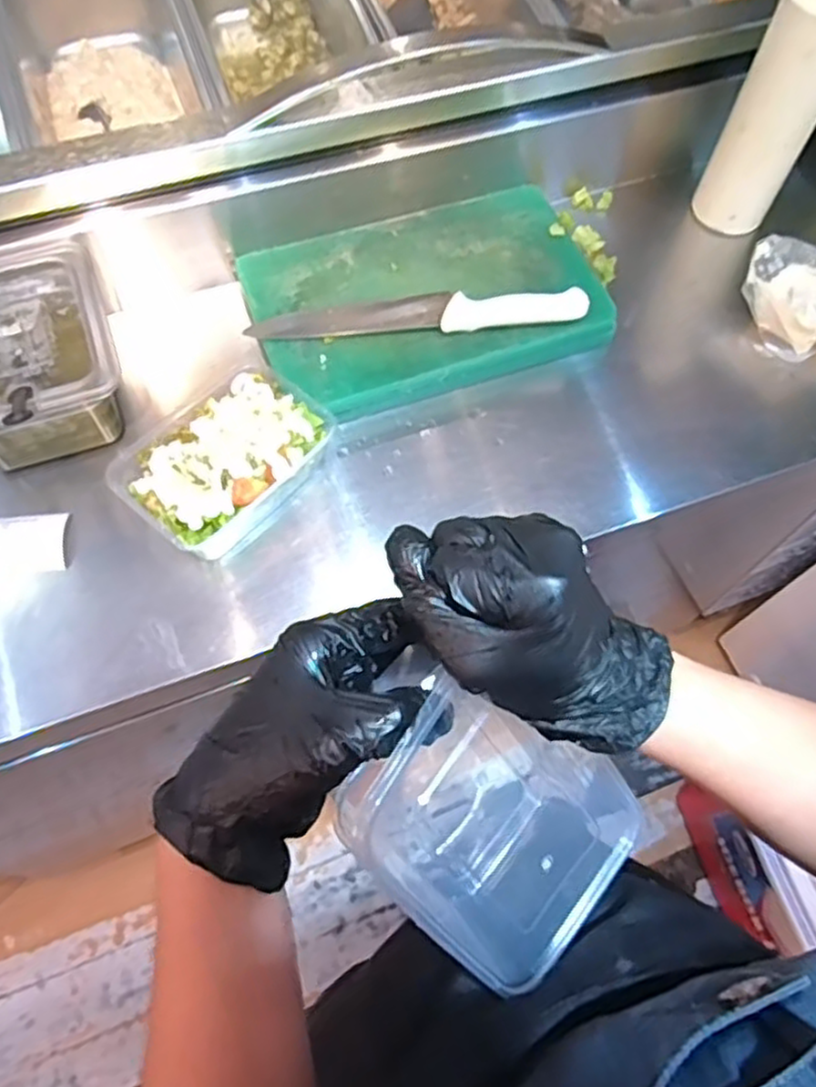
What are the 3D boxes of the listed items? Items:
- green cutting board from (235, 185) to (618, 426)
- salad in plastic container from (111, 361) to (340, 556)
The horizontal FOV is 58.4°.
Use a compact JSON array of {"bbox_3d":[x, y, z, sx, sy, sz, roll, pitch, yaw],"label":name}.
[{"bbox_3d":[0.018,-0.238,0.700,0.314,0.025,0.206,-20,67,-11],"label":"green cutting board"},{"bbox_3d":[-0.151,-0.071,0.613,0.113,0.055,0.169,42,70,16],"label":"salad in plastic container"}]

